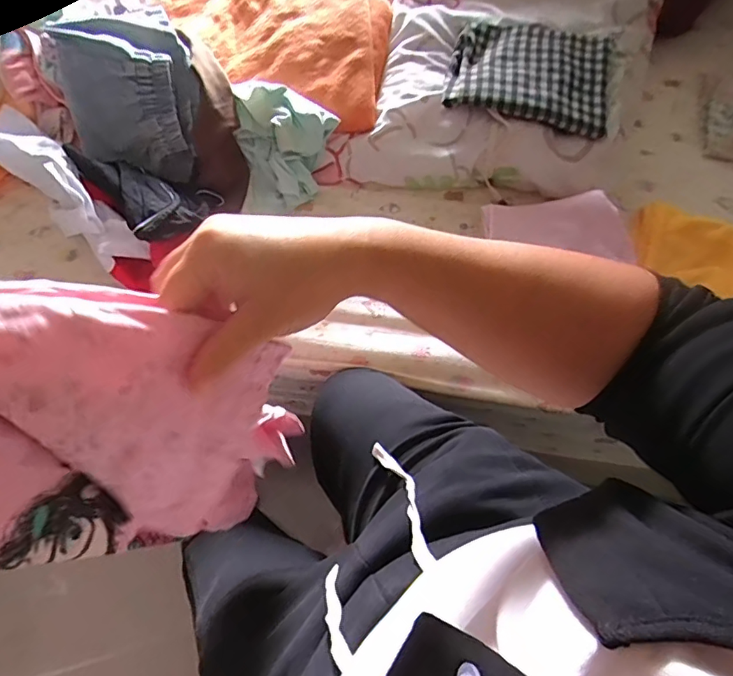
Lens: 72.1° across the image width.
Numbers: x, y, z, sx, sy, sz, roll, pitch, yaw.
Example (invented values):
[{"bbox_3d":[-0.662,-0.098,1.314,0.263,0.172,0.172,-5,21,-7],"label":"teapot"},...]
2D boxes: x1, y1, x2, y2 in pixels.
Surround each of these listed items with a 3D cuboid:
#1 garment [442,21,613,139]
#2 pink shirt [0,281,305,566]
[{"bbox_3d":[0.236,-0.386,0.722,0.223,0.031,0.186,17,65,8],"label":"garment"},{"bbox_3d":[-0.117,0.037,0.250,0.142,0.198,0.098,-16,66,-8],"label":"pink shirt"}]

